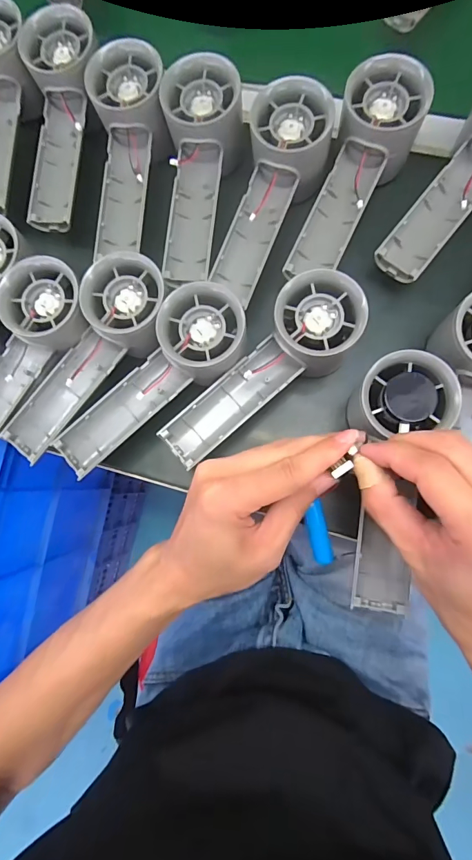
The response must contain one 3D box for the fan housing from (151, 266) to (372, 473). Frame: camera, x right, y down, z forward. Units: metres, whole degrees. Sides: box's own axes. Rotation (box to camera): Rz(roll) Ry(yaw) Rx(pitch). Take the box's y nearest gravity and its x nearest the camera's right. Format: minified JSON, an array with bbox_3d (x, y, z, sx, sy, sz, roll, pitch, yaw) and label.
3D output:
[{"bbox_3d":[0.021,-0.034,0.268,0.059,0.029,0.156,42,88,9],"label":"fan housing"}]

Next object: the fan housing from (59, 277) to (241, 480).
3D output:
[{"bbox_3d":[-0.058,-0.031,0.284,0.158,0.034,0.057,-43,81,11],"label":"fan housing"}]

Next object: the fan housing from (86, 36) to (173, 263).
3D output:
[{"bbox_3d":[-0.080,-0.206,0.307,0.057,0.034,0.144,6,97,6],"label":"fan housing"}]

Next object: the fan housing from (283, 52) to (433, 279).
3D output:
[{"bbox_3d":[0.082,-0.178,0.296,0.055,0.048,0.154,28,98,8],"label":"fan housing"}]

